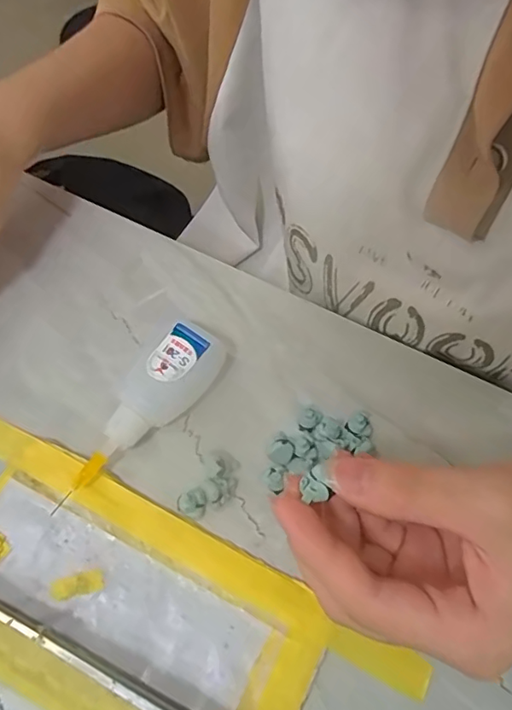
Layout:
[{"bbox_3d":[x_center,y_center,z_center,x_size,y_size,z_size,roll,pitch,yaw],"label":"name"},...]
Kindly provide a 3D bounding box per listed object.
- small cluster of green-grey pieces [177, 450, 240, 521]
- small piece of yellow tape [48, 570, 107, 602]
[{"bbox_3d":[-0.019,0.058,0.238,0.019,0.009,0.033,30,62,13],"label":"small cluster of green-grey pieces"},{"bbox_3d":[-0.072,0.092,0.214,0.021,0.004,0.008,-13,61,-11],"label":"small piece of yellow tape"}]

